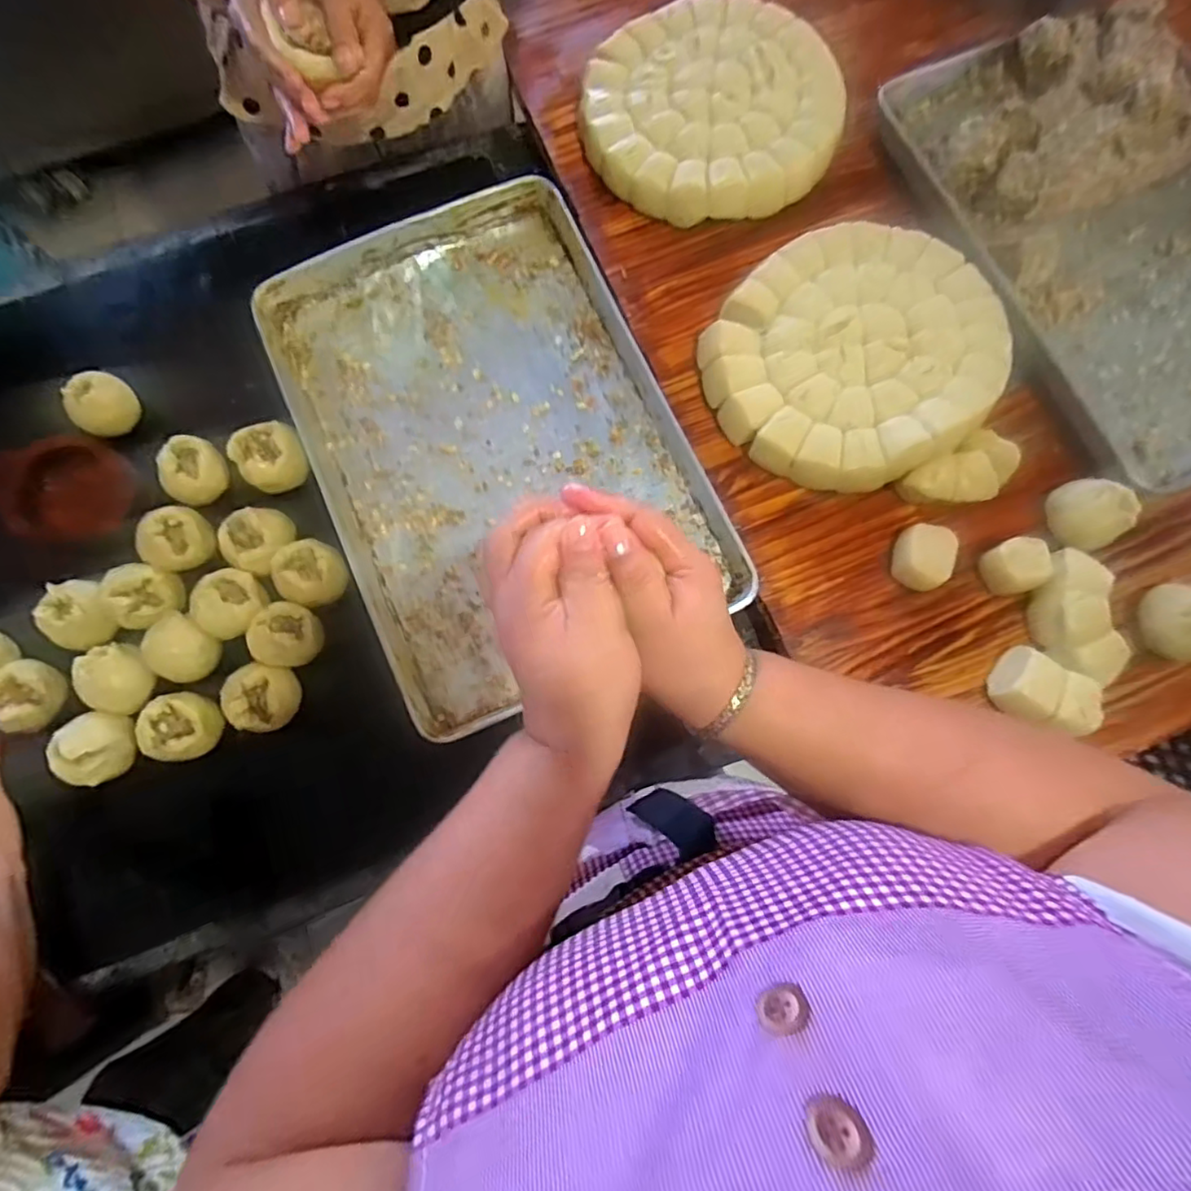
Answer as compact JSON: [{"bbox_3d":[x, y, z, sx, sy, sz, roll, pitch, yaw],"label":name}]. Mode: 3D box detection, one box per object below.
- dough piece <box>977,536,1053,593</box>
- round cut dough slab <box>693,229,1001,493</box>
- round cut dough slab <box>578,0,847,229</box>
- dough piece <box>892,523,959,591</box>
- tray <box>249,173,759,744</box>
[{"bbox_3d":[0.450,-0.032,0.648,0.061,0.037,0.056,-25,79,-5],"label":"dough piece"},{"bbox_3d":[0.301,-0.284,0.707,0.307,0.054,0.339,35,80,8],"label":"round cut dough slab"},{"bbox_3d":[0.148,-0.643,0.801,0.327,0.058,0.320,0,78,1],"label":"round cut dough slab"},{"bbox_3d":[0.353,-0.040,0.653,0.054,0.040,0.069,13,78,3],"label":"dough piece"},{"bbox_3d":[-0.122,-0.191,0.730,0.405,0.055,0.605,-24,78,-5],"label":"tray"}]

